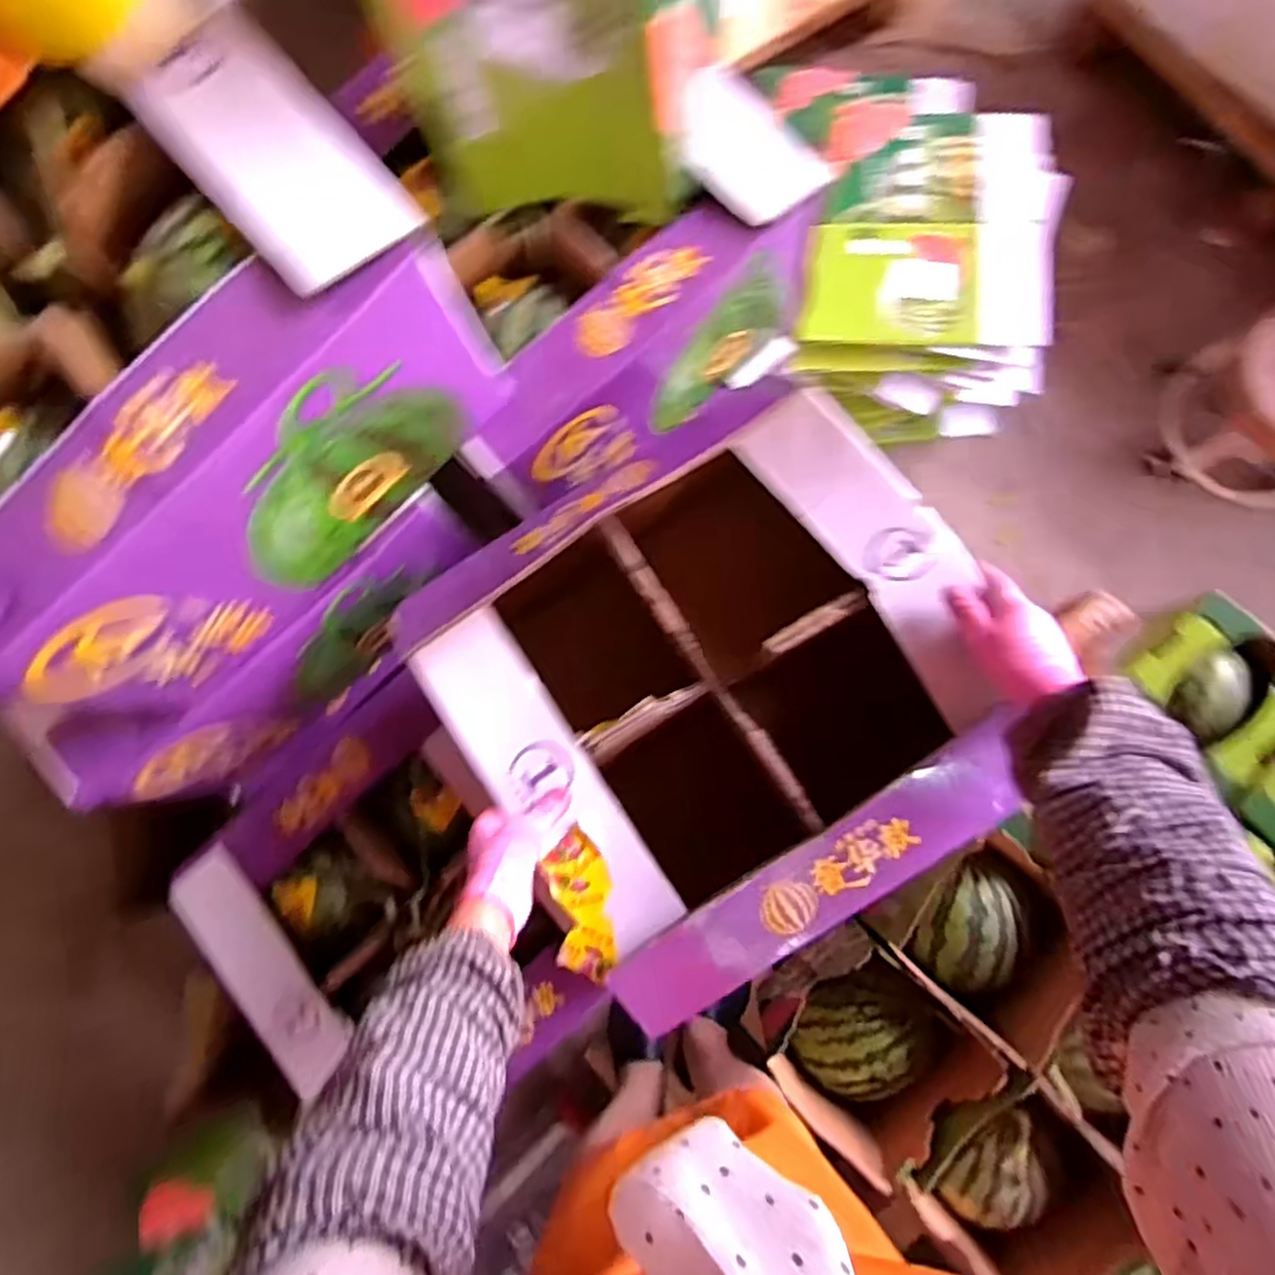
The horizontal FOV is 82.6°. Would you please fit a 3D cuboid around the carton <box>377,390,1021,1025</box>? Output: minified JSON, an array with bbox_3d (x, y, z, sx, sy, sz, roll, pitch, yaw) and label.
[{"bbox_3d":[0.078,0.047,0.684,0.442,0.197,0.414,-32,82,-1],"label":"carton"}]

